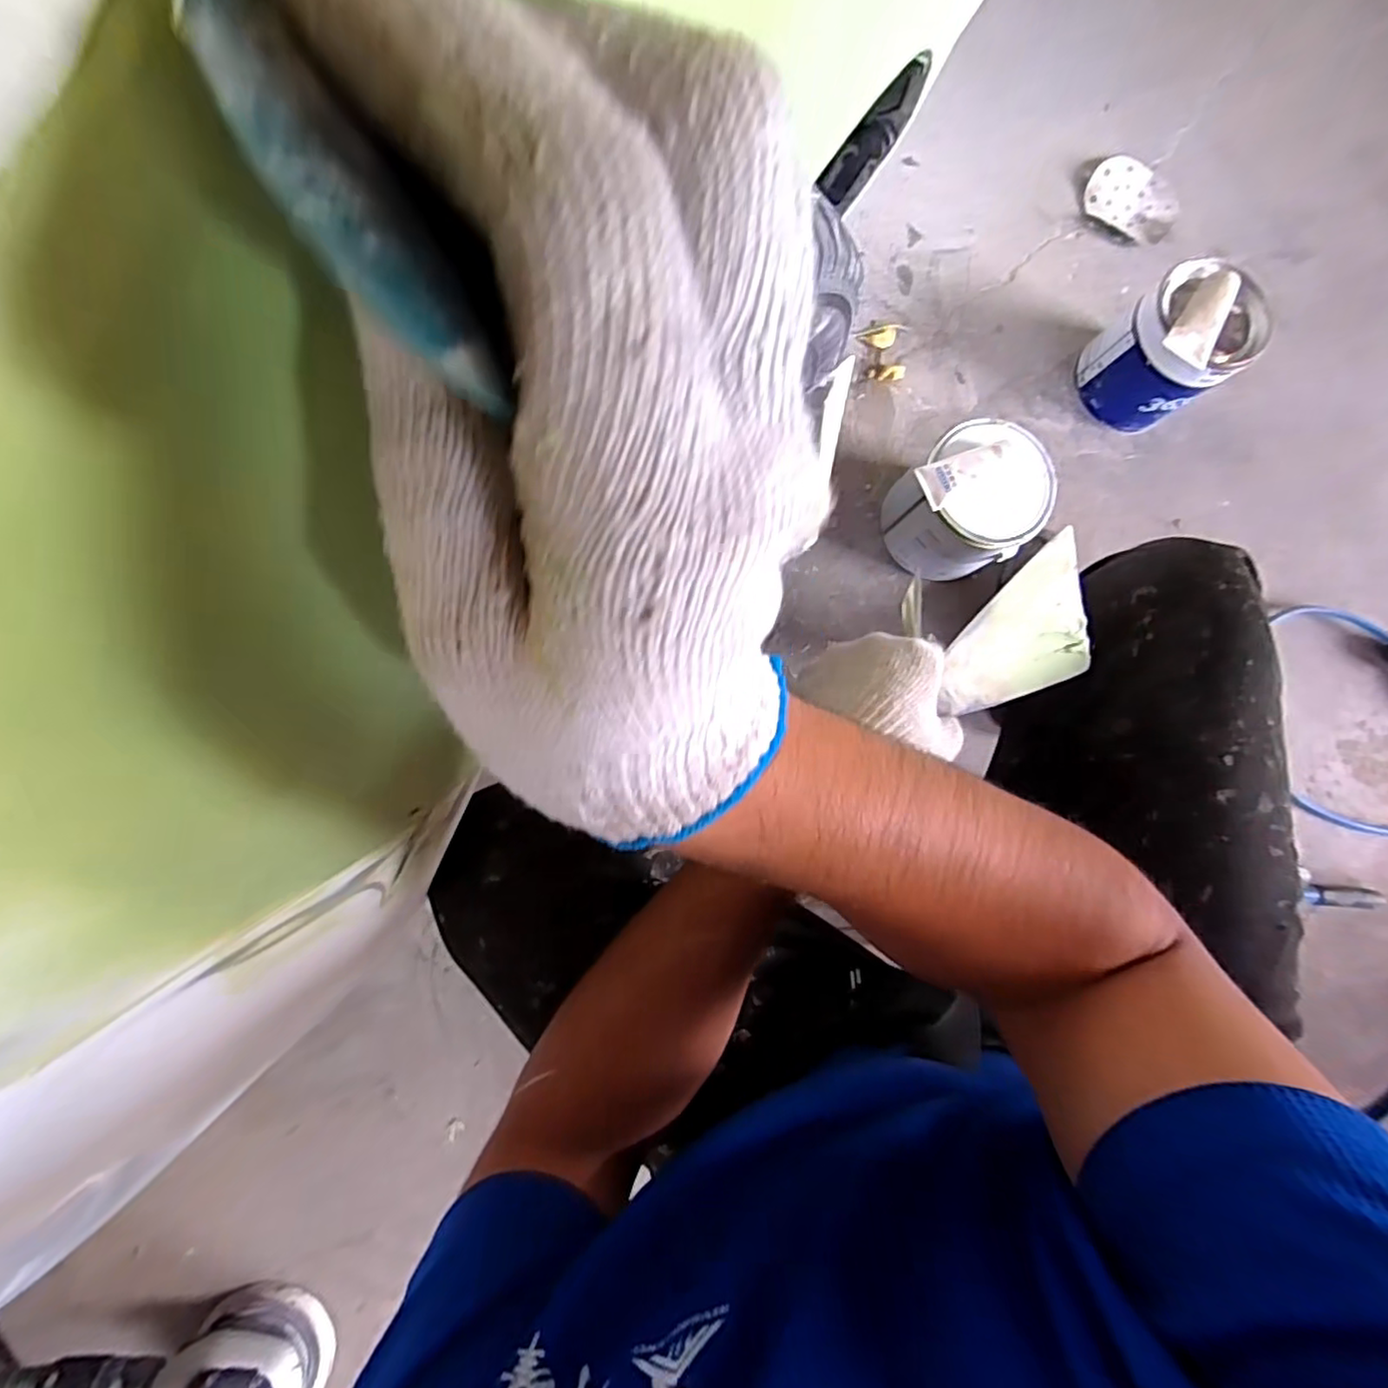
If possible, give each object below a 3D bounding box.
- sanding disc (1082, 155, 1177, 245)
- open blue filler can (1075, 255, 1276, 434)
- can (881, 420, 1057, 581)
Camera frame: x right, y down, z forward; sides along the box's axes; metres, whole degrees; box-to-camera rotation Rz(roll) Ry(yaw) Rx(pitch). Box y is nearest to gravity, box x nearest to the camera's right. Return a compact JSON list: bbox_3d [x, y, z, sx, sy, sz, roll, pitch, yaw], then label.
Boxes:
[{"bbox_3d":[0.659,-0.747,0.977,0.136,0.007,0.123,23,82,-4],"label":"sanding disc"},{"bbox_3d":[0.622,-0.454,0.855,0.157,0.162,0.148,1,84,-7],"label":"open blue filler can"},{"bbox_3d":[0.320,-0.227,0.794,0.146,0.154,0.141,1,84,-7],"label":"can"}]

